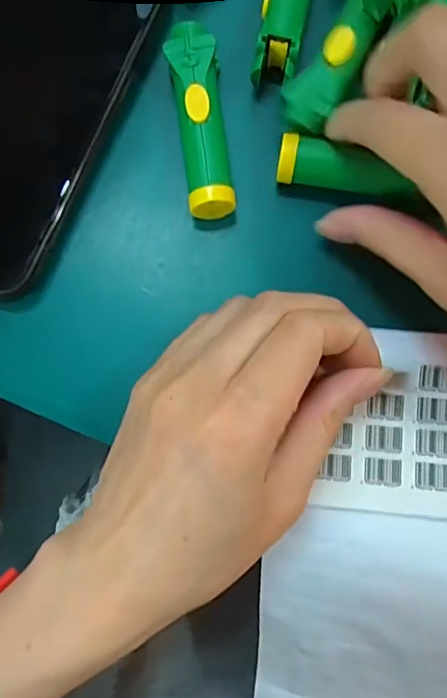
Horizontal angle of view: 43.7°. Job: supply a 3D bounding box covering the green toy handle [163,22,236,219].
[{"bbox_3d":[-0.010,-0.096,0.240,0.021,0.024,0.082,-5,81,-1],"label":"green toy handle"}]

